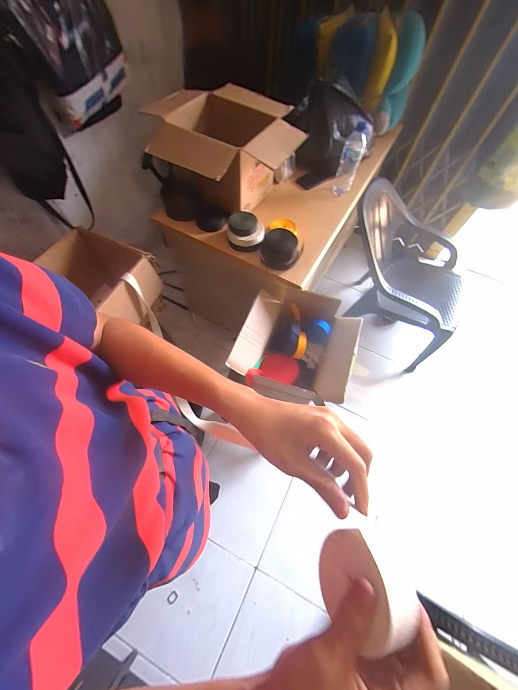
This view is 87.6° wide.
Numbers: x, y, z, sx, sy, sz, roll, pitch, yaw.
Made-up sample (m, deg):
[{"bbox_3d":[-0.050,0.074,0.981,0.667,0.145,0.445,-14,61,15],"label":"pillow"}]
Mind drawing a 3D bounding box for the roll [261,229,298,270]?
[{"bbox_3d":[0.063,-0.302,0.861,0.108,0.098,0.102,-1,63,-5],"label":"roll"}]

